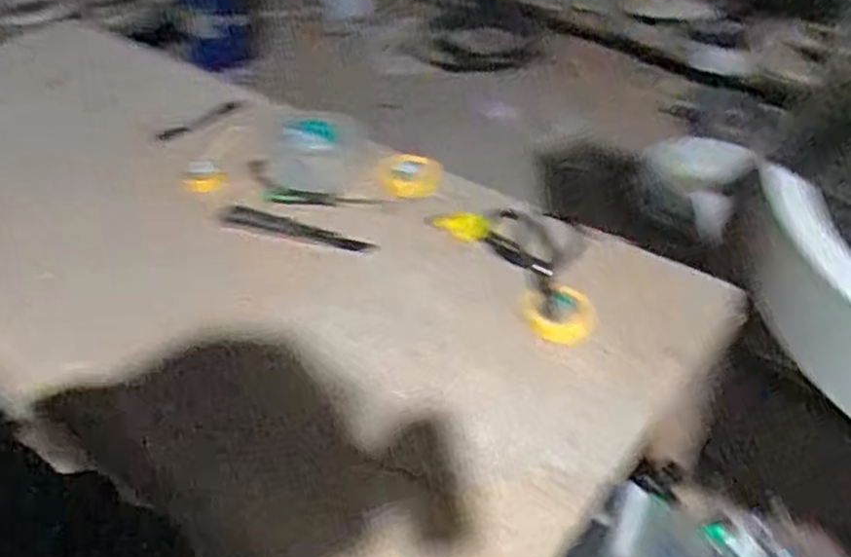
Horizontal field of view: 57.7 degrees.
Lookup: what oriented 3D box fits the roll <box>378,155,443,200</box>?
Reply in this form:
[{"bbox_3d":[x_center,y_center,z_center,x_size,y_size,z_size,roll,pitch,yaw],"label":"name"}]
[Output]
[{"bbox_3d":[-0.017,-0.122,0.924,0.072,0.023,0.071,-4,47,5],"label":"roll"}]

